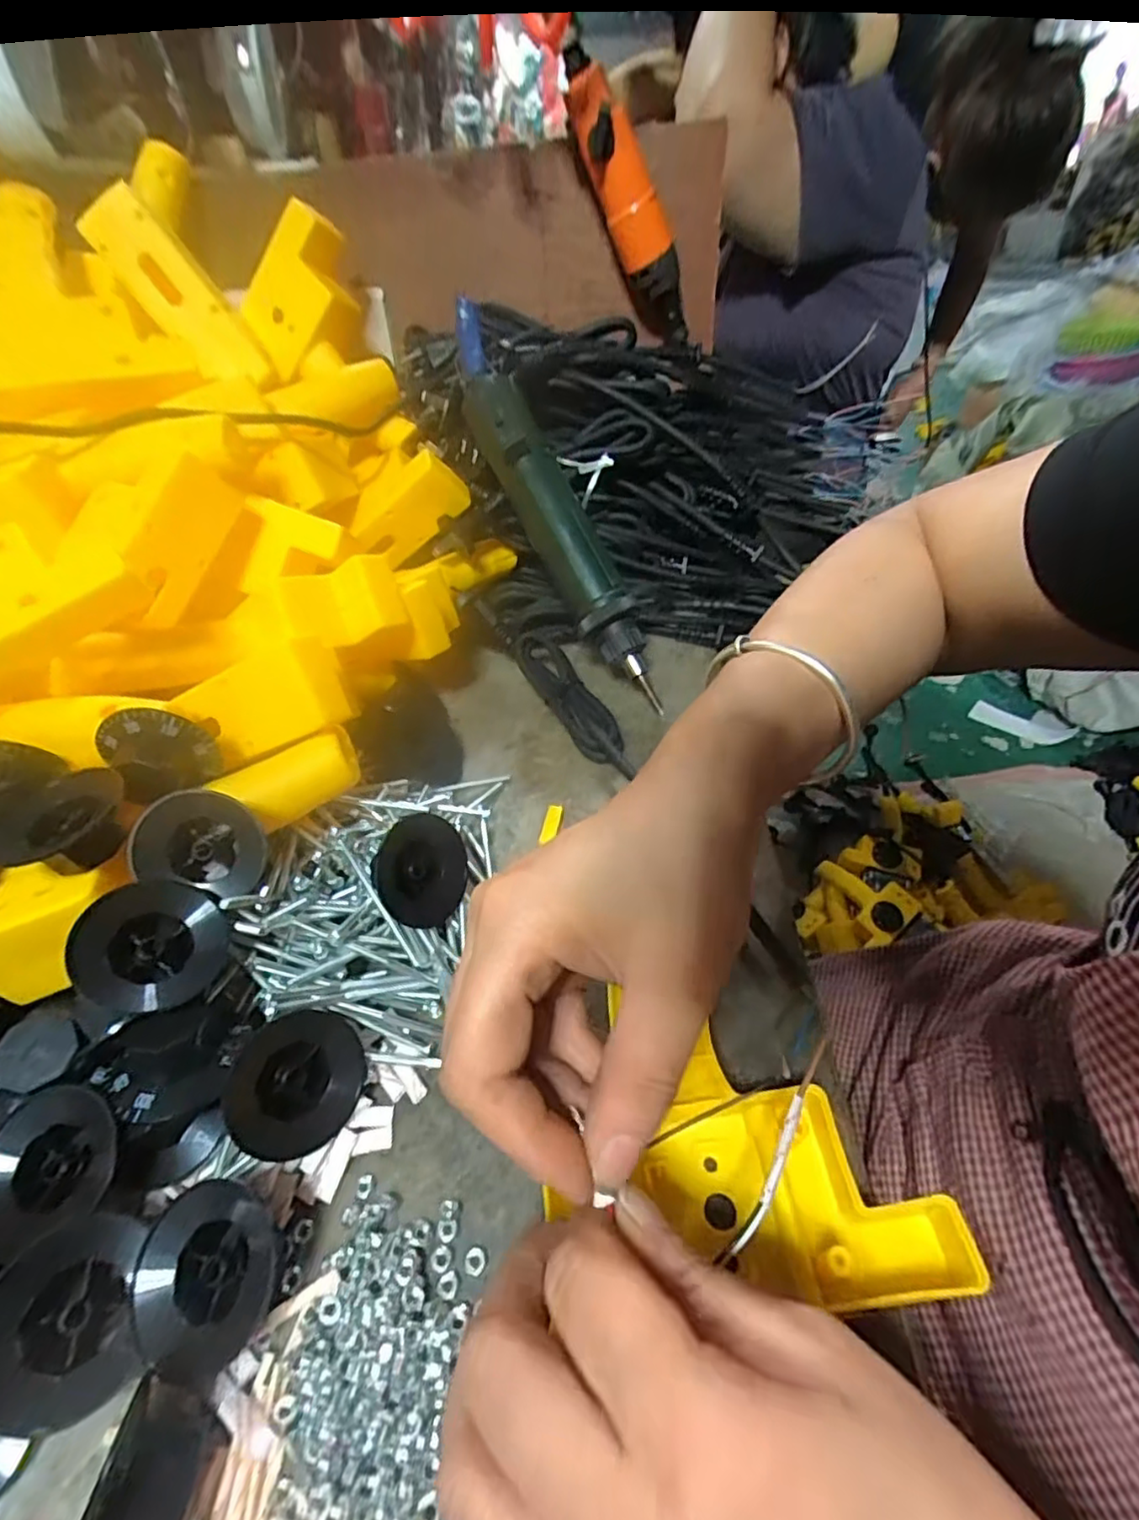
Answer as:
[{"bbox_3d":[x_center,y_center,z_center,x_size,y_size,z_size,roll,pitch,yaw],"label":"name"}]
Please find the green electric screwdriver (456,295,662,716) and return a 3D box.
[{"bbox_3d":[-0.016,-0.169,0.405,0.036,0.031,0.281,-26,87,-22],"label":"green electric screwdriver"}]

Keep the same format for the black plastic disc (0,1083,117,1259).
[{"bbox_3d":[-0.179,0.135,0.214,0.042,0.014,0.044,8,49,-10],"label":"black plastic disc"}]

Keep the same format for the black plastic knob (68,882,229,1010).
[{"bbox_3d":[-0.155,0.069,0.236,0.049,0.011,0.048,14,50,-18],"label":"black plastic knob"}]

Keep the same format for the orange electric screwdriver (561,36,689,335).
[{"bbox_3d":[0.048,-0.400,0.464,0.052,0.191,0.032,37,92,34],"label":"orange electric screwdriver"}]

